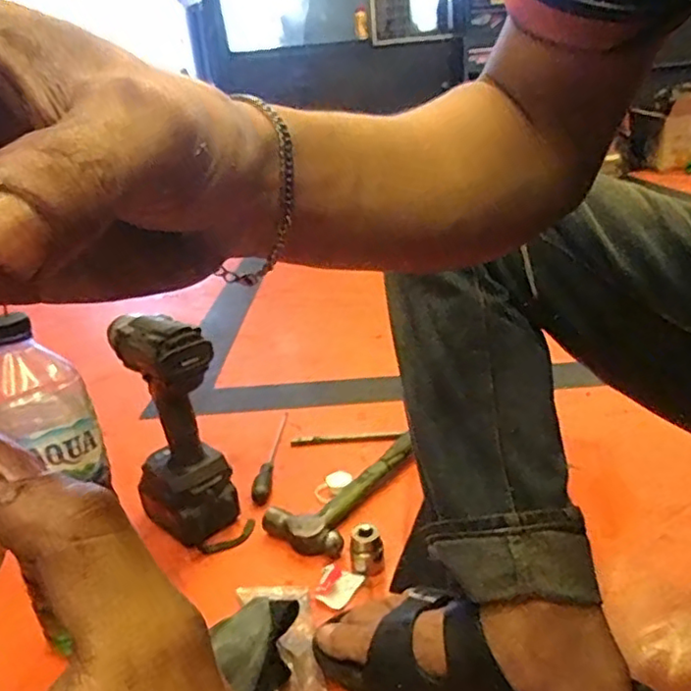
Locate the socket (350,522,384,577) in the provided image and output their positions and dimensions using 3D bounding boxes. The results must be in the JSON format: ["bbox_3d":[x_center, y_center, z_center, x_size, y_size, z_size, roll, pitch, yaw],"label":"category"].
[{"bbox_3d":[0.022,0.207,0.637,0.031,0.042,0.032,-6,22,-2],"label":"socket"}]

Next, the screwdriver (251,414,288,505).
[{"bbox_3d":[-0.104,0.147,0.862,0.025,0.018,0.216,-4,22,2],"label":"screwdriver"}]

